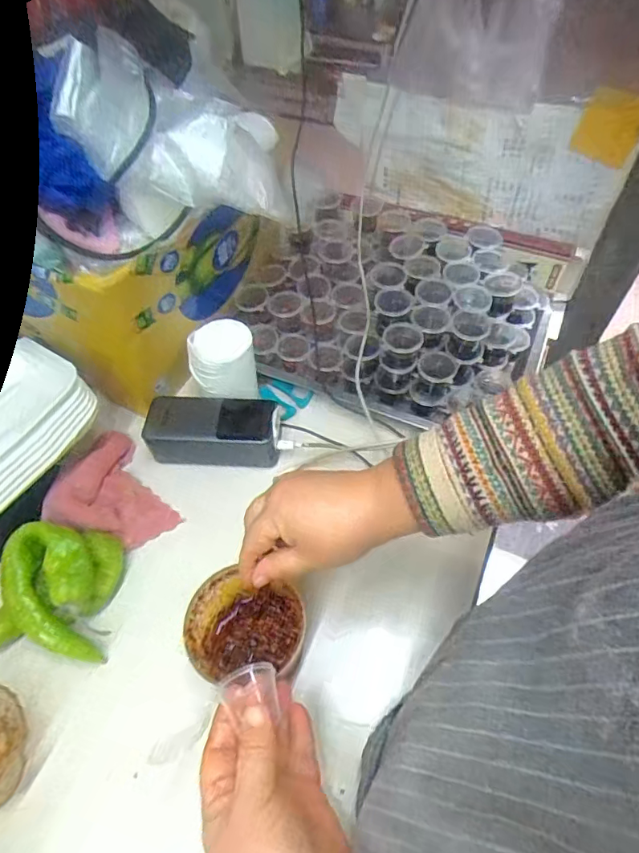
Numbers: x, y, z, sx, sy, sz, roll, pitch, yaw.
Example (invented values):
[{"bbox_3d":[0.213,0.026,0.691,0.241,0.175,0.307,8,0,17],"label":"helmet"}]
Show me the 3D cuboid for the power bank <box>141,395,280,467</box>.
[{"bbox_3d":[-0.108,0.008,0.526,0.127,0.053,0.059,4,56,5],"label":"power bank"}]

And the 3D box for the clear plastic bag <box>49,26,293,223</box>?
[{"bbox_3d":[-0.118,-0.229,0.419,0.170,0.114,0.108,-5,56,-1],"label":"clear plastic bag"}]

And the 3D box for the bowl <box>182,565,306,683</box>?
[{"bbox_3d":[-0.056,0.162,0.408,0.084,0.061,0.078,-1,56,1],"label":"bowl"}]

